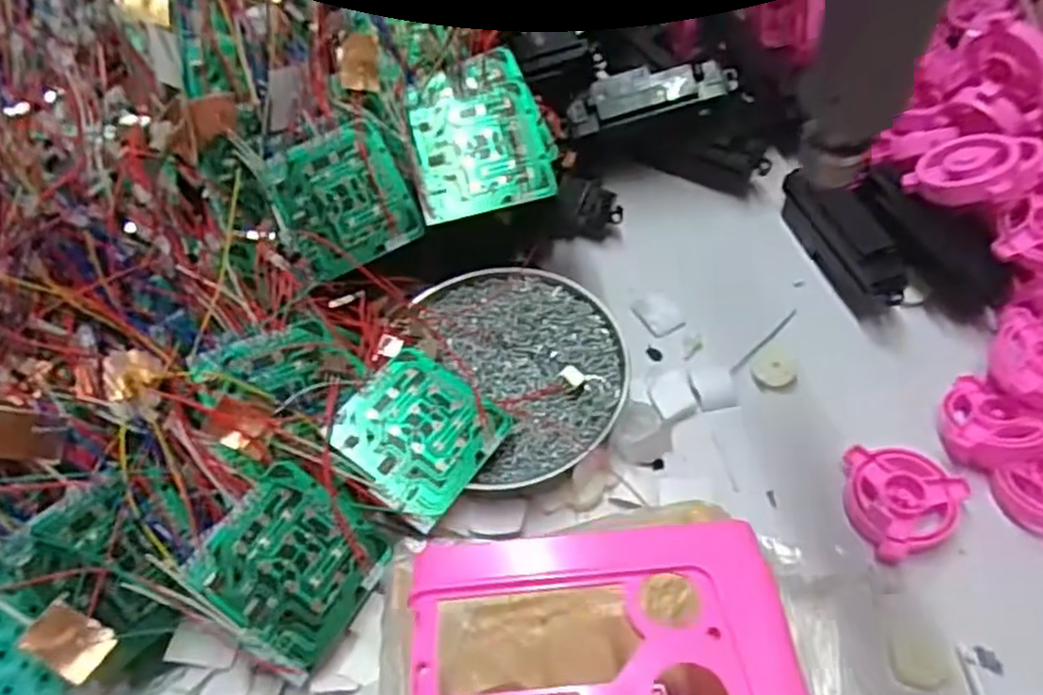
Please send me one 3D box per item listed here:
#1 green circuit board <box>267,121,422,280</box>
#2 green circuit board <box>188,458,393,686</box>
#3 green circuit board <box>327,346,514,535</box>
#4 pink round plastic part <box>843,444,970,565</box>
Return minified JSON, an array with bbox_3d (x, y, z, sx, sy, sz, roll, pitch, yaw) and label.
[{"bbox_3d":[-0.097,-0.082,0.414,0.067,0.005,0.071,-27,95,-8],"label":"green circuit board"},{"bbox_3d":[-0.105,0.100,0.342,0.071,0.004,0.072,37,61,-4],"label":"green circuit board"},{"bbox_3d":[-0.052,0.041,0.375,0.070,0.004,0.073,34,61,10],"label":"green circuit board"},{"bbox_3d":[0.183,0.076,0.360,0.053,0.015,0.053,6,56,9],"label":"pink round plastic part"}]

